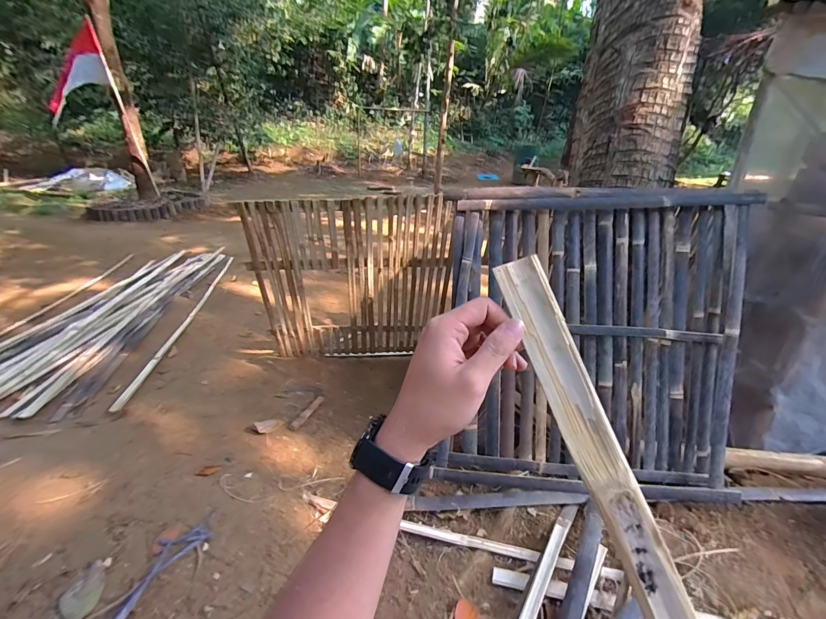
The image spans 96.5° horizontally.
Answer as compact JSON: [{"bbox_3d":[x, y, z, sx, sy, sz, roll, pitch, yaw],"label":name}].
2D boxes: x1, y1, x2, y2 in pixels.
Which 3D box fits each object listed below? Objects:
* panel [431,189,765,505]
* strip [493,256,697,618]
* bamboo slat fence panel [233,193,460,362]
[{"bbox_3d":[0.535,0.089,1.166,0.830,0.924,0.106,3,-2,8],"label":"panel"},{"bbox_3d":[0.144,0.135,0.256,0.034,0.365,0.006,-22,-6,9],"label":"strip"},{"bbox_3d":[-0.269,-0.090,1.672,0.822,0.911,0.059,-3,44,-7],"label":"bamboo slat fence panel"}]

